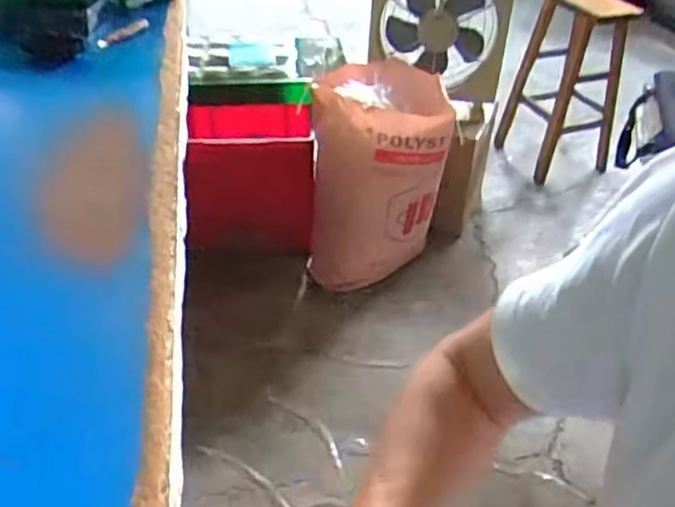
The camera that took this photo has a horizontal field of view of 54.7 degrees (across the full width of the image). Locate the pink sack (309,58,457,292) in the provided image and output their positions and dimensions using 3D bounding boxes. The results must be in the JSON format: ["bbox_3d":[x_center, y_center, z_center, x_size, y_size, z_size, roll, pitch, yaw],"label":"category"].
[{"bbox_3d":[0.097,-0.207,1.689,0.320,0.529,0.324,3,39,1],"label":"pink sack"}]

